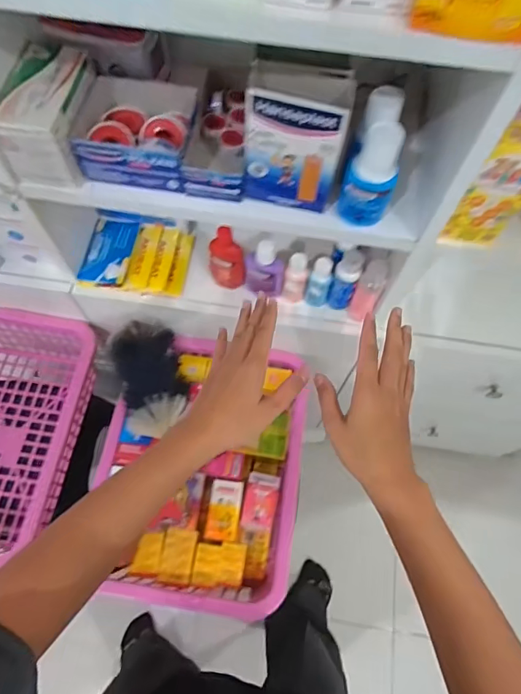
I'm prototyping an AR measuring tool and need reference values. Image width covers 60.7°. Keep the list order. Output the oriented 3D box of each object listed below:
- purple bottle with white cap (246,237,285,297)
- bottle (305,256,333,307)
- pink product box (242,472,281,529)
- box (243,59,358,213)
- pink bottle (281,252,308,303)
[{"bbox_3d":[0.007,-0.113,0.663,0.057,0.108,0.028,3,66,-1],"label":"purple bottle with white cap"},{"bbox_3d":[0.090,-0.097,0.680,0.034,0.091,0.034,13,66,4],"label":"bottle"},{"bbox_3d":[0.001,0.248,0.717,0.052,0.017,0.085,11,66,3],"label":"pink product box"},{"bbox_3d":[0.037,-0.217,0.466,0.096,0.124,0.062,13,66,4],"label":"box"},{"bbox_3d":[0.052,-0.101,0.677,0.034,0.088,0.041,12,66,4],"label":"pink bottle"}]

